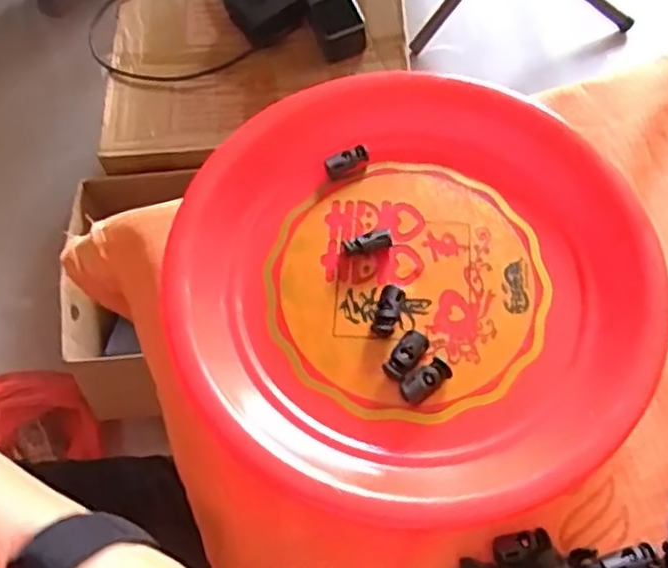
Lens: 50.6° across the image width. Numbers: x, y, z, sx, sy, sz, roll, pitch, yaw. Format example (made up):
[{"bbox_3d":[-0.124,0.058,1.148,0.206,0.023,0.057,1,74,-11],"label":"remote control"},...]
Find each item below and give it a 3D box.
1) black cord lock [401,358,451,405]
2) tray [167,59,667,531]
[{"bbox_3d":[0.048,0.050,0.364,0.028,0.011,0.014,-34,69,-11],"label":"black cord lock"},{"bbox_3d":[0.043,-0.003,0.388,0.240,0.049,0.251,-1,67,2],"label":"tray"}]

